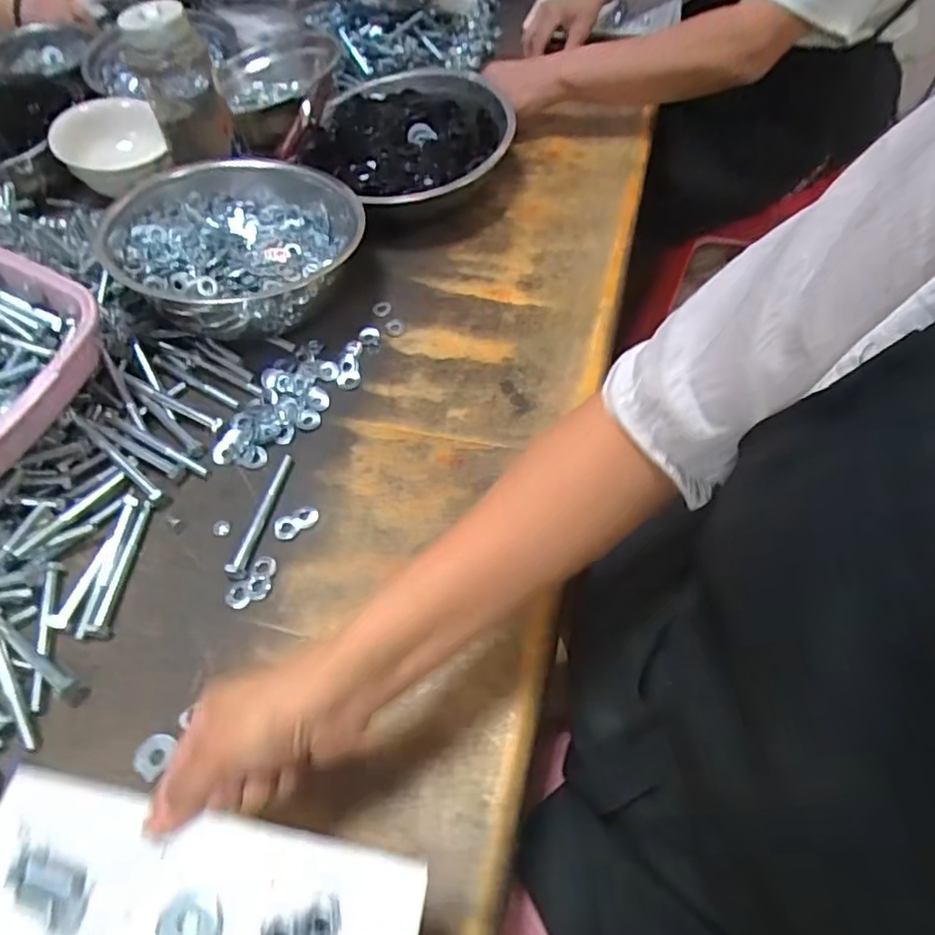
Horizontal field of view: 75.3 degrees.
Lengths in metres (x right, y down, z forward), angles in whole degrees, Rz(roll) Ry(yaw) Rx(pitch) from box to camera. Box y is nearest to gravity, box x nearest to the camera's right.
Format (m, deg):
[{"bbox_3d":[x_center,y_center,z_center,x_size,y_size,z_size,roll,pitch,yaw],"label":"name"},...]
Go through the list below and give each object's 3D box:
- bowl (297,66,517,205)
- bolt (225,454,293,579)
[{"bbox_3d":[-0.067,-0.387,0.731,0.242,0.071,0.250,-2,57,3],"label":"bowl"},{"bbox_3d":[-0.173,0.038,0.505,0.016,0.013,0.116,8,58,9],"label":"bolt"}]

